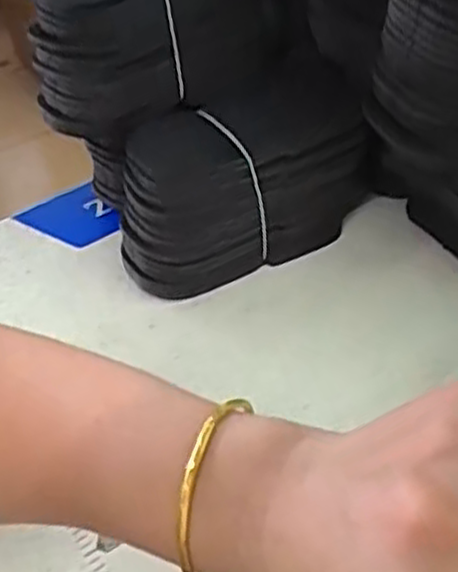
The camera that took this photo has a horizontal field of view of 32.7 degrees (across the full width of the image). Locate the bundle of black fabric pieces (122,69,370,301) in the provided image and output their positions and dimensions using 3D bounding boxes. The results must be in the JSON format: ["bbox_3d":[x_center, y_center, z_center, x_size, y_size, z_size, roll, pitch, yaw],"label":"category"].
[{"bbox_3d":[0.006,-0.073,0.536,0.174,0.099,0.091,-20,43,-14],"label":"bundle of black fabric pieces"}]

